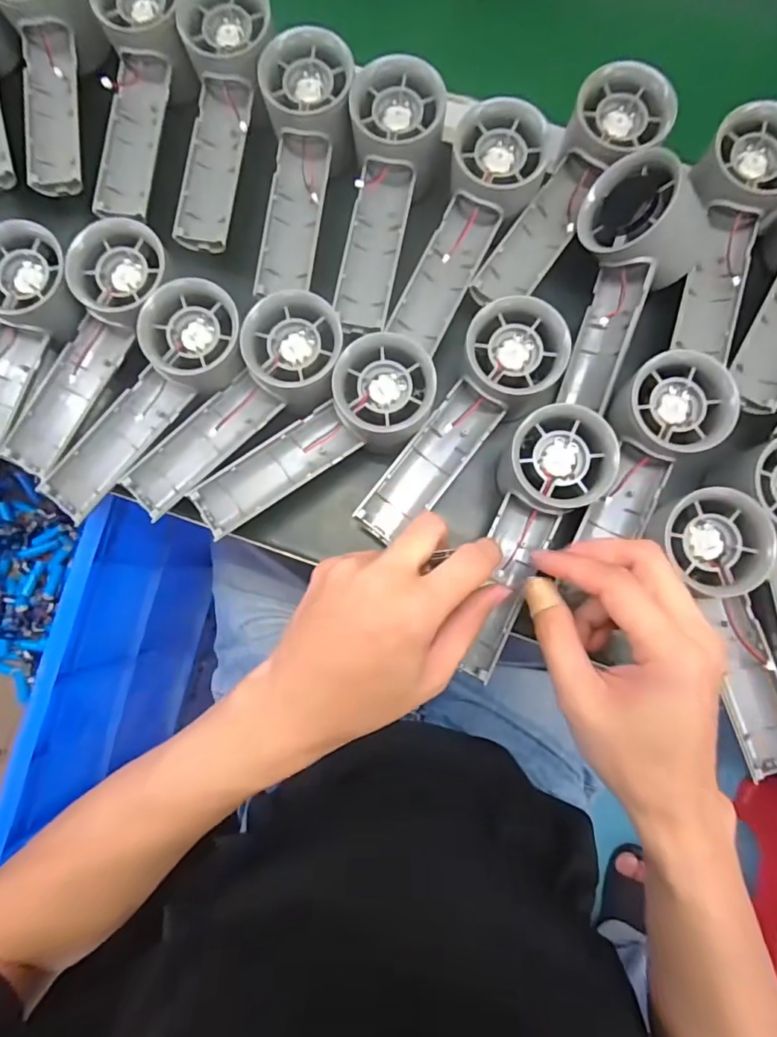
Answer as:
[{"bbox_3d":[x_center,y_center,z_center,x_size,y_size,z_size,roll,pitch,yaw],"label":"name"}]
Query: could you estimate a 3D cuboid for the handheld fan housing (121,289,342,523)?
[{"bbox_3d":[-0.091,-0.064,0.309,0.155,0.027,0.056,-42,84,9],"label":"handheld fan housing"}]

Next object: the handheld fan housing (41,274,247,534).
[{"bbox_3d":[-0.145,-0.067,0.309,0.053,0.027,0.156,42,99,5],"label":"handheld fan housing"}]

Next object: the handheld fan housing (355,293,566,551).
[{"bbox_3d":[0.042,-0.053,0.306,0.057,0.032,0.158,41,100,5],"label":"handheld fan housing"}]

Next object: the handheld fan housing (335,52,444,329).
[{"bbox_3d":[0.001,-0.193,0.313,0.058,0.032,0.152,6,84,2],"label":"handheld fan housing"}]

